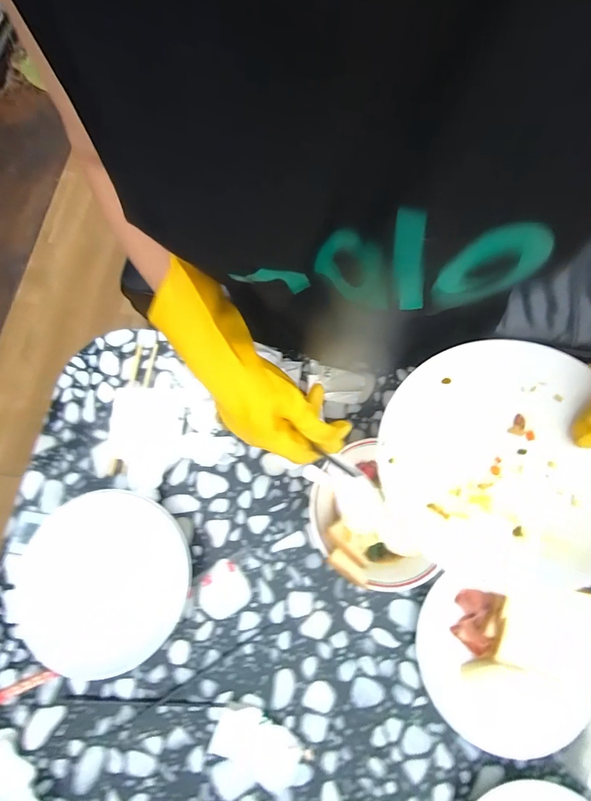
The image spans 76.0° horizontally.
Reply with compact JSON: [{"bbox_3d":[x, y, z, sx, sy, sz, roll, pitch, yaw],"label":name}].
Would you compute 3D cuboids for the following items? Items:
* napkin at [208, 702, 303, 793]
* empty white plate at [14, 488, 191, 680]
[{"bbox_3d":[-0.050,0.441,0.483,0.111,0.019,0.061,29,76,9],"label":"napkin"},{"bbox_3d":[-0.259,0.251,0.517,0.229,0.031,0.228,-1,69,4],"label":"empty white plate"}]

